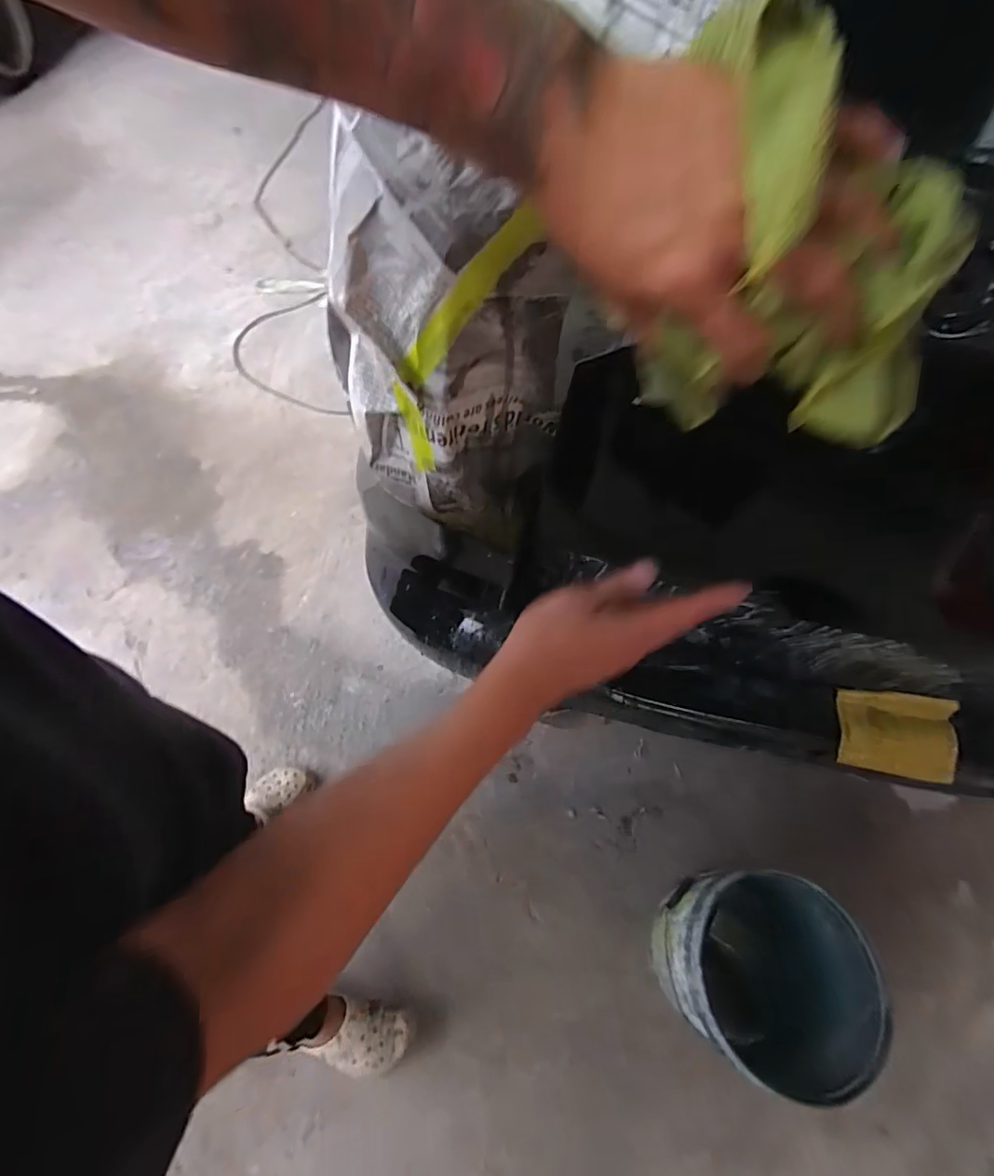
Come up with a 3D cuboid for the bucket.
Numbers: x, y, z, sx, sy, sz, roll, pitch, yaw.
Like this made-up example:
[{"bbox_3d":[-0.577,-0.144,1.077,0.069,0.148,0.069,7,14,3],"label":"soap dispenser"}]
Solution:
[{"bbox_3d":[0.451,0.664,0.953,0.308,0.270,0.282,3,63,-7],"label":"bucket"}]

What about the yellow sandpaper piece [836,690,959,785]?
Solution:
[{"bbox_3d":[0.487,0.177,0.648,0.144,0.015,0.096,9,83,-2],"label":"yellow sandpaper piece"}]

